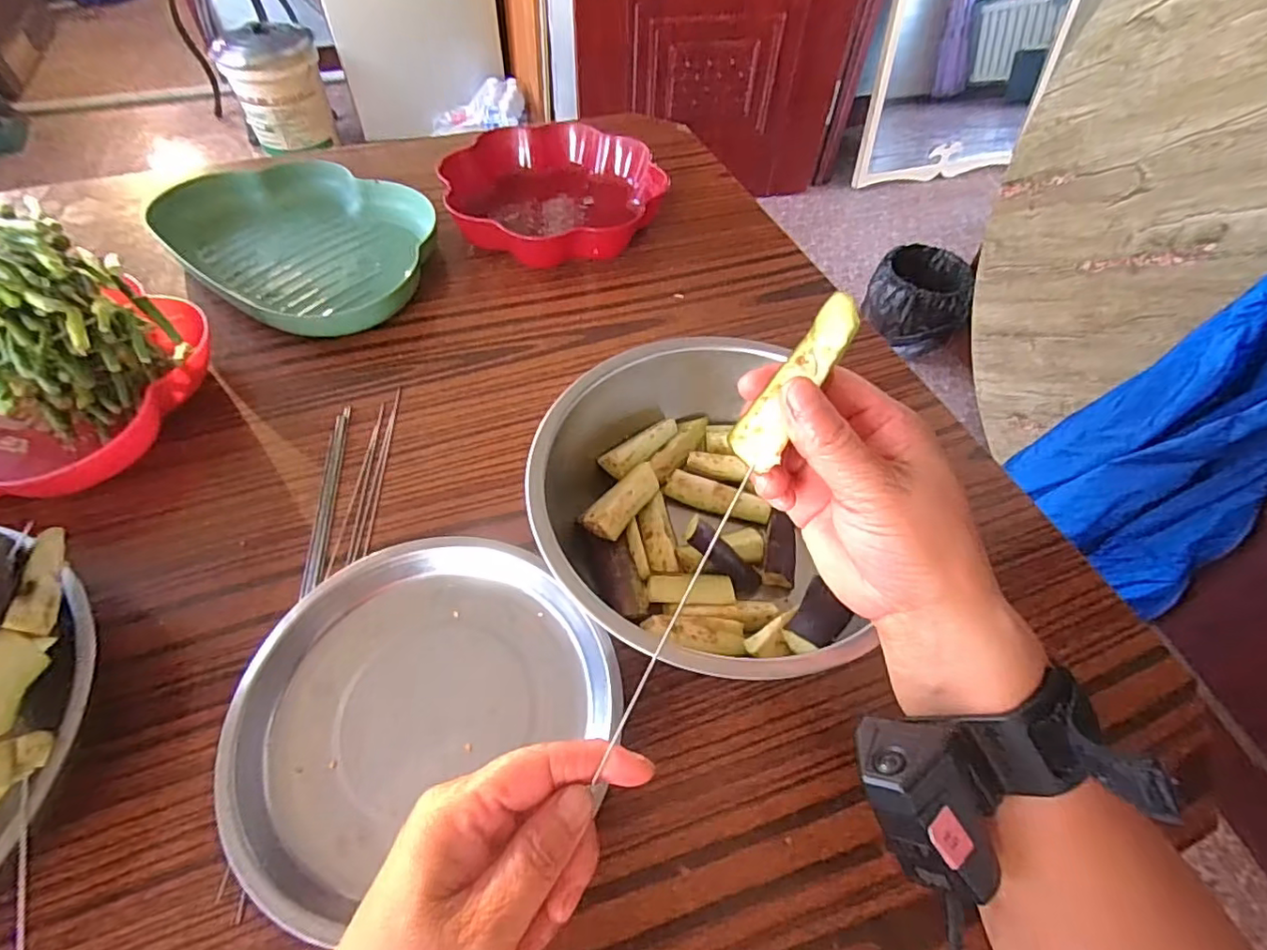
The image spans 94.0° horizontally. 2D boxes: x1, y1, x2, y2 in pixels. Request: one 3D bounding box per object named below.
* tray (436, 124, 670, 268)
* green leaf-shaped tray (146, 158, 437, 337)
[{"bbox_3d":[-0.075,-0.274,0.580,0.186,0.046,0.192,-36,63,-25],"label":"tray"},{"bbox_3d":[-0.297,-0.216,0.532,0.246,0.035,0.176,32,59,19],"label":"green leaf-shaped tray"}]

